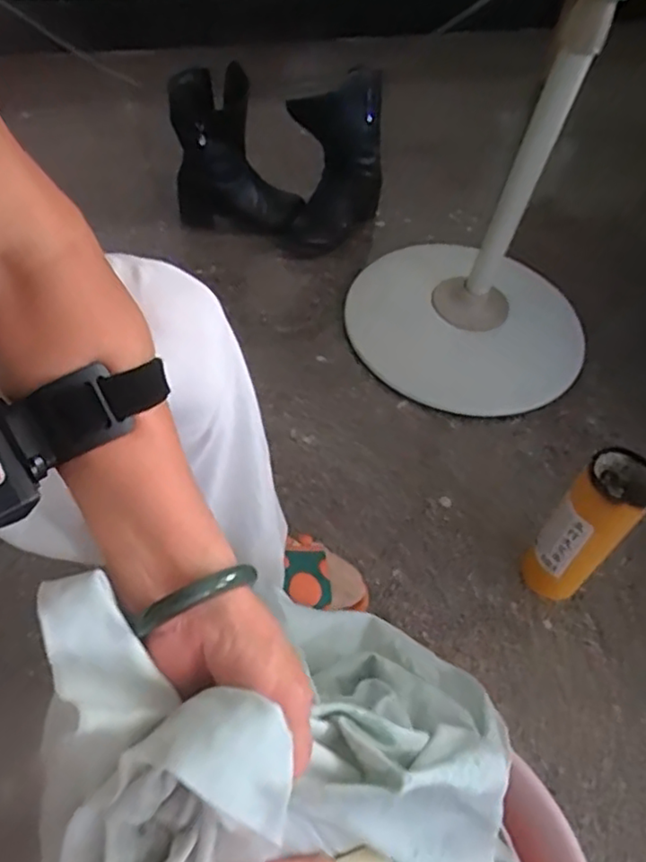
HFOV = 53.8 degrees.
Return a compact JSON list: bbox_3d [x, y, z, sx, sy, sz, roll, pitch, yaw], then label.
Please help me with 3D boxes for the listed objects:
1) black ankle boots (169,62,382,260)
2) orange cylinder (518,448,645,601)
[{"bbox_3d":[-0.069,-0.471,1.103,0.341,0.258,0.192,7,52,0],"label":"black ankle boots"},{"bbox_3d":[0.289,0.115,0.715,0.070,0.218,0.069,2,52,-2],"label":"orange cylinder"}]

